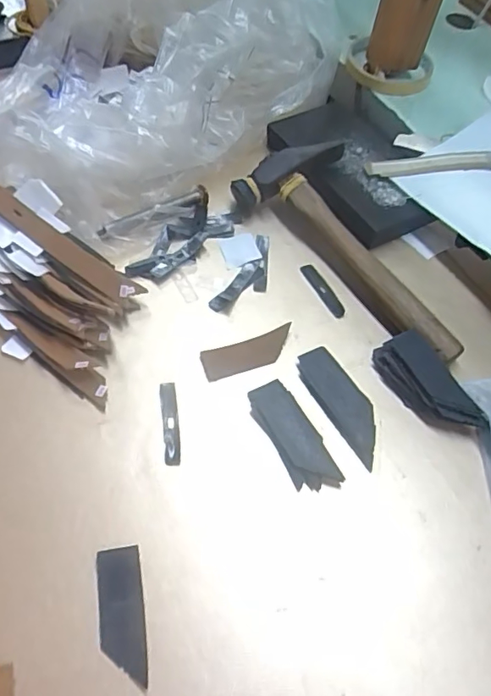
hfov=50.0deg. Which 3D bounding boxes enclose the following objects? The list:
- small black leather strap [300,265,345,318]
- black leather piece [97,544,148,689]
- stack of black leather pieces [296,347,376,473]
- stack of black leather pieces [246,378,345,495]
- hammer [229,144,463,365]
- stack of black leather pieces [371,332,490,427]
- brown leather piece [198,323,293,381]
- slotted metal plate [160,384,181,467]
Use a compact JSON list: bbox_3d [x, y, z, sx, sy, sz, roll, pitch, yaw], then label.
[{"bbox_3d":[0.058,-0.043,0.400,0.012,0.004,0.051,-23,62,-17],"label":"small black leather strap"},{"bbox_3d":[-0.063,0.137,0.271,0.023,0.004,0.063,-5,63,-10],"label":"black leather piece"},{"bbox_3d":[0.064,0.035,0.342,0.034,0.004,0.082,-27,63,-19],"label":"stack of black leather pieces"},{"bbox_3d":[0.029,0.054,0.326,0.028,0.009,0.076,-26,62,-18],"label":"stack of black leather pieces"},{"bbox_3d":[0.088,-0.081,0.398,0.088,0.040,0.212,-35,66,-22],"label":"hammer"},{"bbox_3d":[0.119,0.024,0.344,0.033,0.021,0.076,-27,63,-19],"label":"stack of black leather pieces"},{"bbox_3d":[0.003,0.004,0.360,0.064,0.005,0.023,-16,60,-13],"label":"brown leather piece"},{"bbox_3d":[-0.047,0.047,0.329,0.010,0.004,0.054,-6,58,-7],"label":"slotted metal plate"}]

